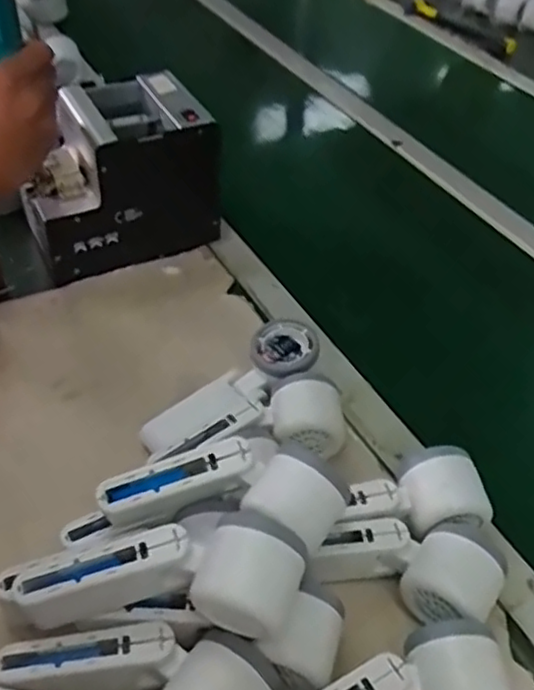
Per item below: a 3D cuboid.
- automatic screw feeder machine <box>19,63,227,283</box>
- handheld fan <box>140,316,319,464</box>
[{"bbox_3d":[-0.164,-0.179,0.719,0.186,0.161,0.145,-19,49,-24],"label":"automatic screw feeder machine"},{"bbox_3d":[-0.025,0.042,0.572,0.170,0.051,0.065,-30,55,-32],"label":"handheld fan"}]

